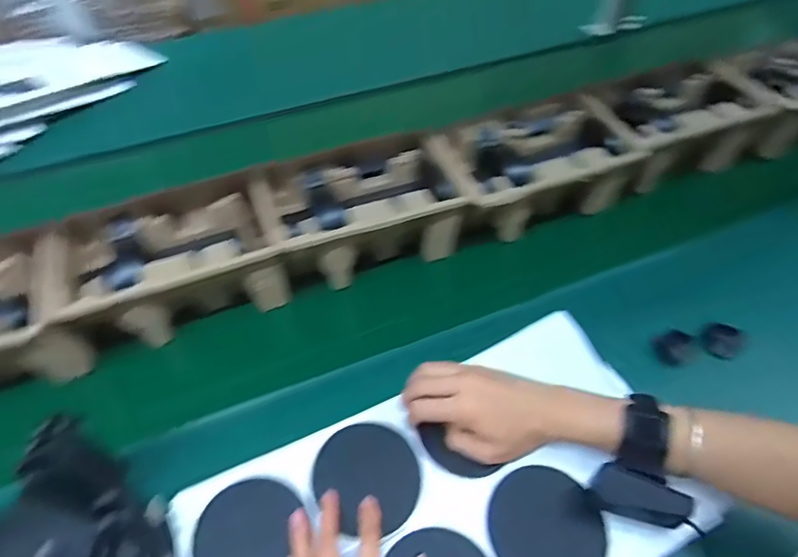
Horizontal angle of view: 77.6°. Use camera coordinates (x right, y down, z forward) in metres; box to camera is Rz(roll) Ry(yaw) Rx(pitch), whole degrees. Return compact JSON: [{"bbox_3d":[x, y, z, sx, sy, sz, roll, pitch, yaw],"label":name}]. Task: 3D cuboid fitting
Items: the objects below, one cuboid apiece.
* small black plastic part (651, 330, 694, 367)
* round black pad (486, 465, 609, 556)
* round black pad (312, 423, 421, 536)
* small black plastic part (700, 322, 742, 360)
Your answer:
[{"bbox_3d":[0.297,0.072,0.536,0.037,0.030,0.032,37,59,26],"label":"small black plastic part"},{"bbox_3d":[0.117,0.197,0.394,0.085,0.006,0.090,1,50,-1],"label":"round black pad"},{"bbox_3d":[-0.027,0.167,0.423,0.090,0.011,0.079,35,58,25],"label":"round black pad"},{"bbox_3d":[0.356,0.066,0.547,0.030,0.026,0.039,-30,57,-24],"label":"small black plastic part"}]

